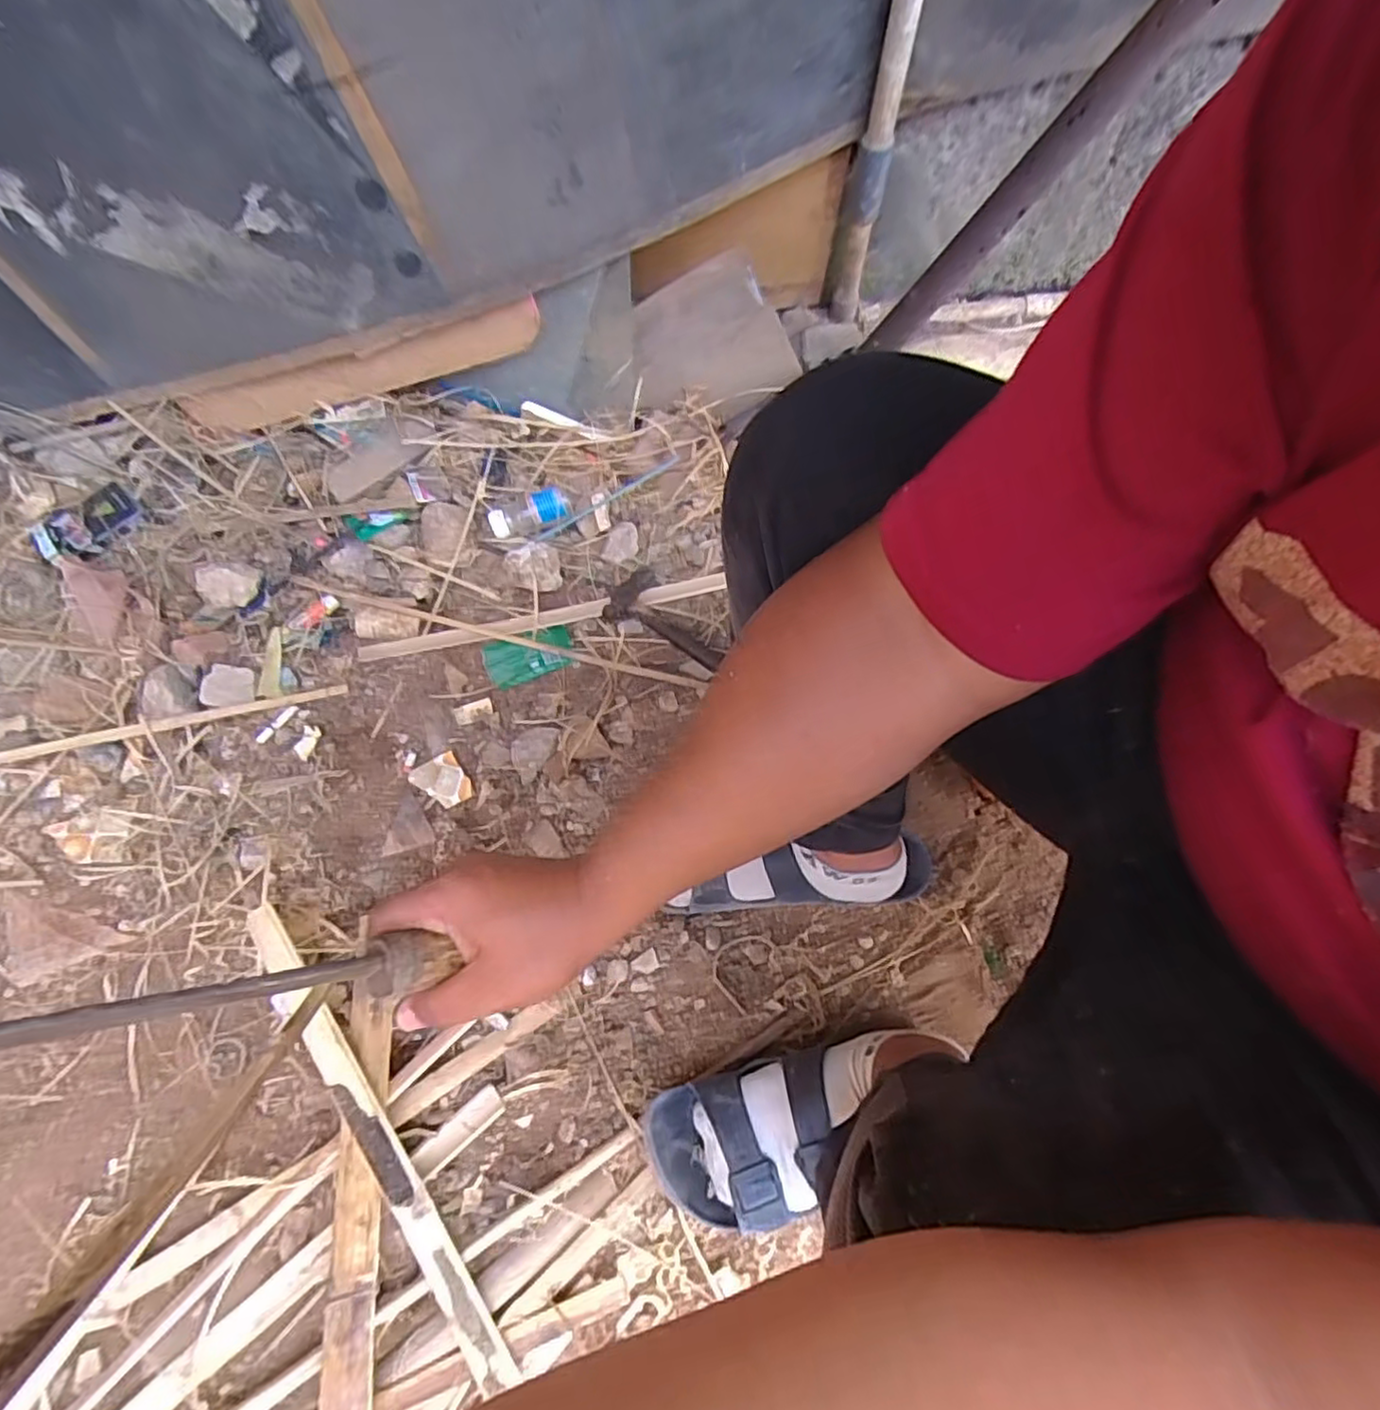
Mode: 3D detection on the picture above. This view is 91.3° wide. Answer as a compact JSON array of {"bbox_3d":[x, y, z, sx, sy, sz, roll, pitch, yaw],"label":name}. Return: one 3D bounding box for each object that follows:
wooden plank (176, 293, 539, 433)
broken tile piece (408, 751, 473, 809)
[{"bbox_3d":[-0.374,-0.377,0.766,0.421,0.060,0.022,-11,71,8],"label":"wooden plank"},{"bbox_3d":[-0.255,0.079,0.692,0.049,0.011,0.056,-35,75,-12],"label":"broken tile piece"}]

